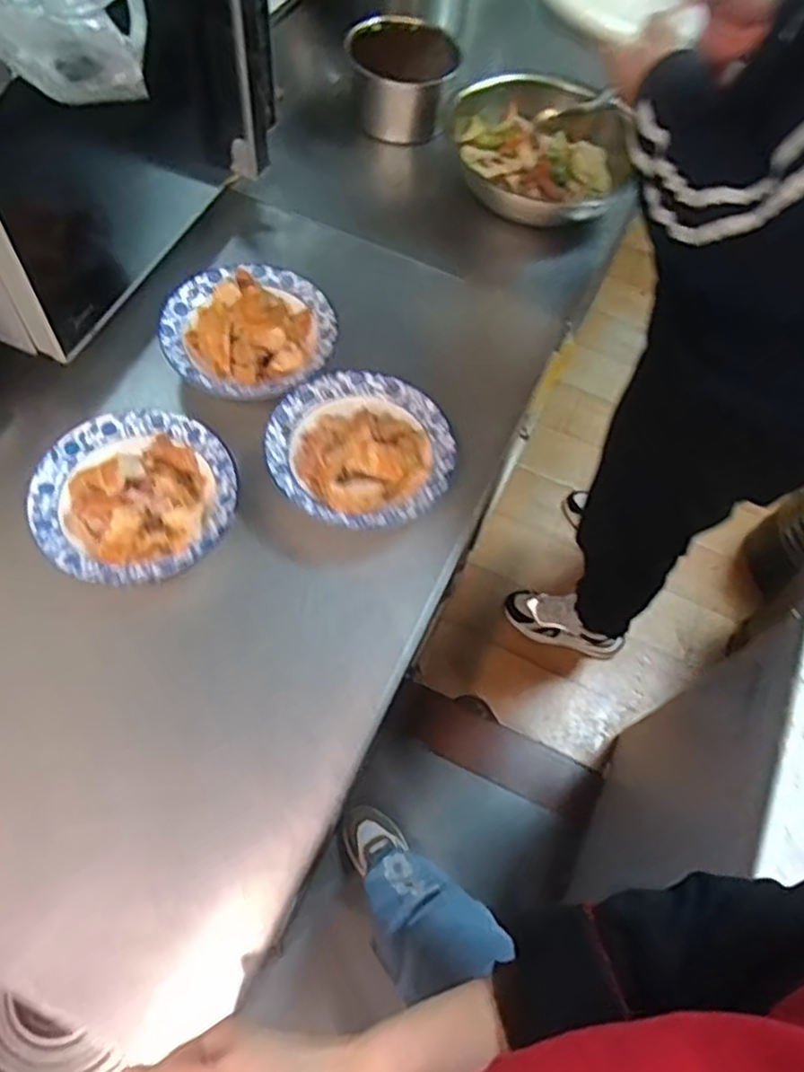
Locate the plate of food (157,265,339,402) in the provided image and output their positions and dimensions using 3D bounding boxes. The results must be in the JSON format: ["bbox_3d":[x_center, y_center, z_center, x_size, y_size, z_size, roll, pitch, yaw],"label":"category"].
[{"bbox_3d":[-0.153,-0.213,0.713,0.166,0.036,0.163,0,64,-1],"label":"plate of food"}]

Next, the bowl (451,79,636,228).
[{"bbox_3d":[0.168,-0.483,0.882,0.192,0.085,0.177,-8,65,-4],"label":"bowl"}]

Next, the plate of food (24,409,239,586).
[{"bbox_3d":[-0.232,-0.040,0.614,0.164,0.044,0.166,0,64,-1],"label":"plate of food"}]

